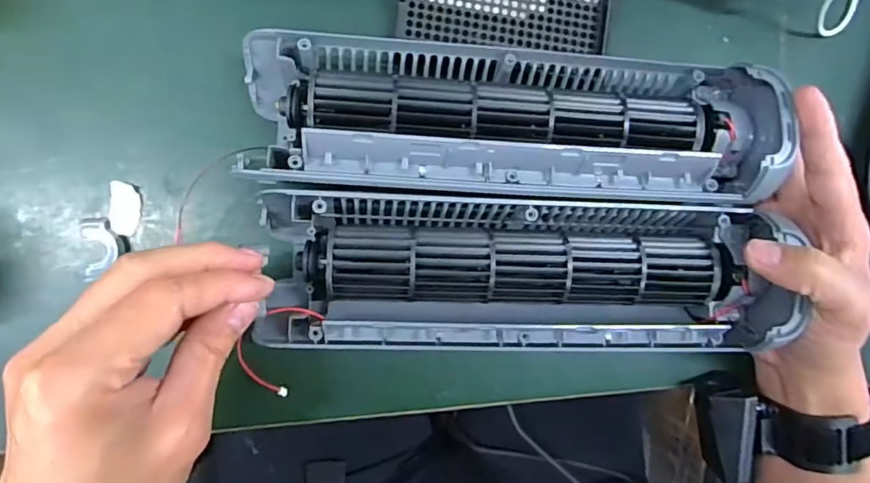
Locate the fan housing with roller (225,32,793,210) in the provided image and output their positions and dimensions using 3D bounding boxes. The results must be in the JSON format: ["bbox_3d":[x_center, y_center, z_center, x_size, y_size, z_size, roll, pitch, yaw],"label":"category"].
[{"bbox_3d":[0.045,-0.070,0.310,0.301,0.059,0.083,3,92,-5],"label":"fan housing with roller"}]

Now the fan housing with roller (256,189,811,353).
[{"bbox_3d":[0.054,0.019,0.316,0.299,0.048,0.087,2,92,-5],"label":"fan housing with roller"}]

